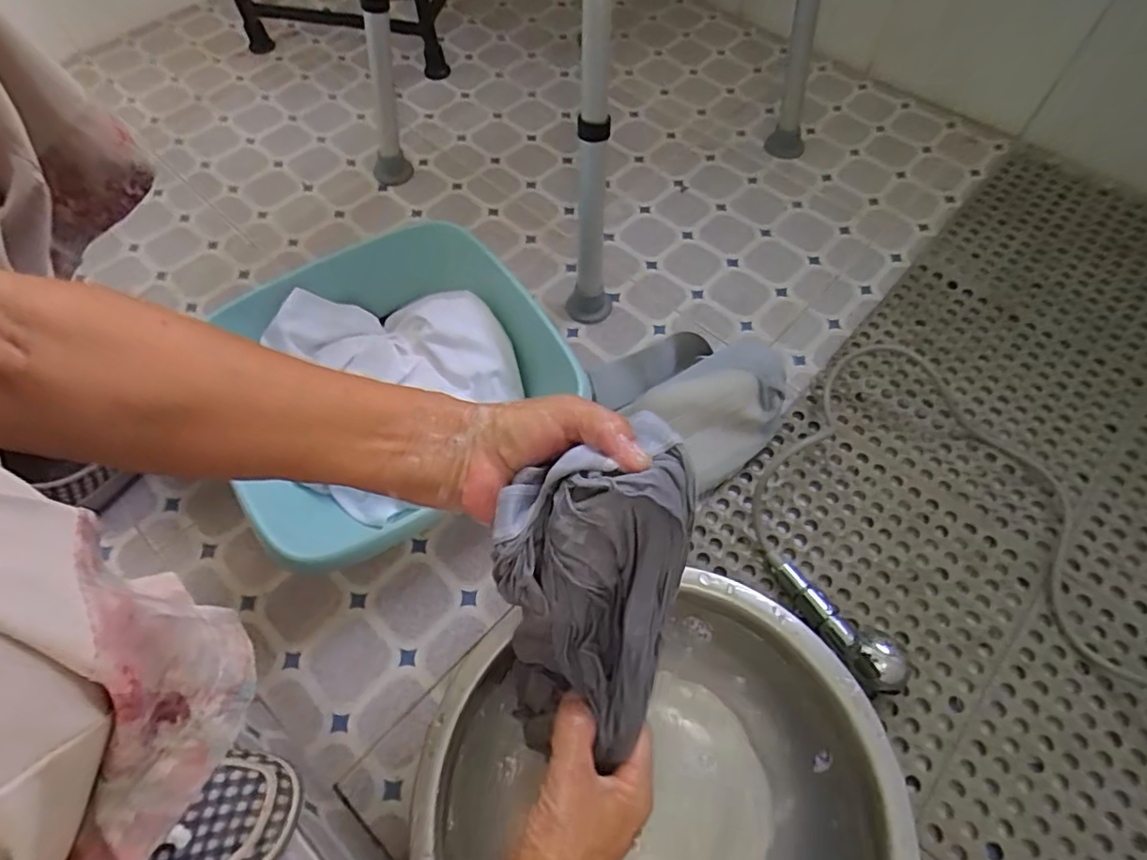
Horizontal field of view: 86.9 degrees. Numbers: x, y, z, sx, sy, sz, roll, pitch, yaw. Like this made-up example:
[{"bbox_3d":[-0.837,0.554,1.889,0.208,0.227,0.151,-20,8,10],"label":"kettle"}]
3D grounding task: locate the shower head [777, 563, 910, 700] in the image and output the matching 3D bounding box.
[{"bbox_3d":[0.233,0.170,0.534,0.042,0.041,0.126,-27,64,-15],"label":"shower head"}]

